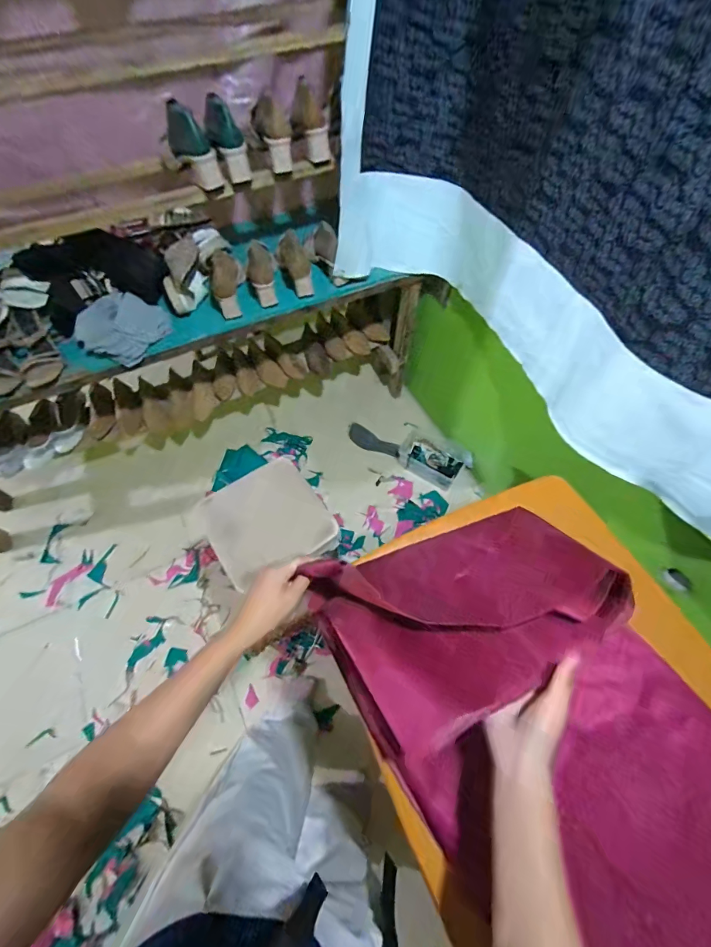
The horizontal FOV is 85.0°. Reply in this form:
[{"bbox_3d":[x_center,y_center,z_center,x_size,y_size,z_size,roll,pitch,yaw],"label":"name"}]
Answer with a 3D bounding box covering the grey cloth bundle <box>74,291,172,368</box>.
[{"bbox_3d":[-0.577,-0.361,0.957,0.163,0.082,0.180,28,65,14],"label":"grey cloth bundle"}]

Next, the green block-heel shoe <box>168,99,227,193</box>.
[{"bbox_3d":[-0.341,-0.685,0.819,0.068,0.079,0.157,-37,99,-18],"label":"green block-heel shoe"}]

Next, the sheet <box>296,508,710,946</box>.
[{"bbox_3d":[0.302,0.407,0.410,0.362,0.148,0.794,-33,76,-17],"label":"sheet"}]

